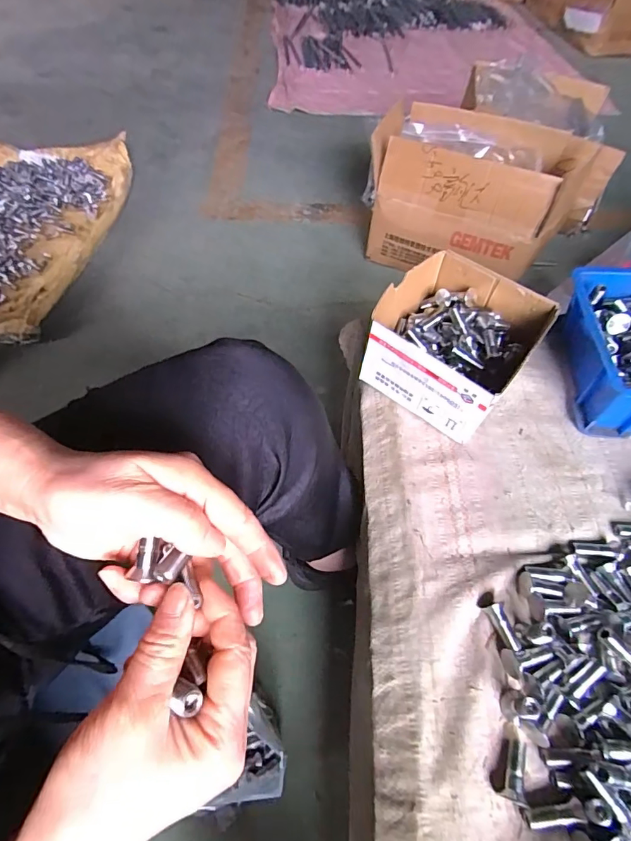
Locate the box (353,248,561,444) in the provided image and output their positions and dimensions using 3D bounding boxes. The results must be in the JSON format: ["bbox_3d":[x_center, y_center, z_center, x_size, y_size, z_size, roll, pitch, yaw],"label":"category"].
[{"bbox_3d":[0.135,-0.077,0.448,0.135,0.086,0.143,34,62,19],"label":"box"}]

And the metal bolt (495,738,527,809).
[{"bbox_3d":[0.129,0.228,0.288,0.015,0.015,0.035,18,58,10],"label":"metal bolt"}]

